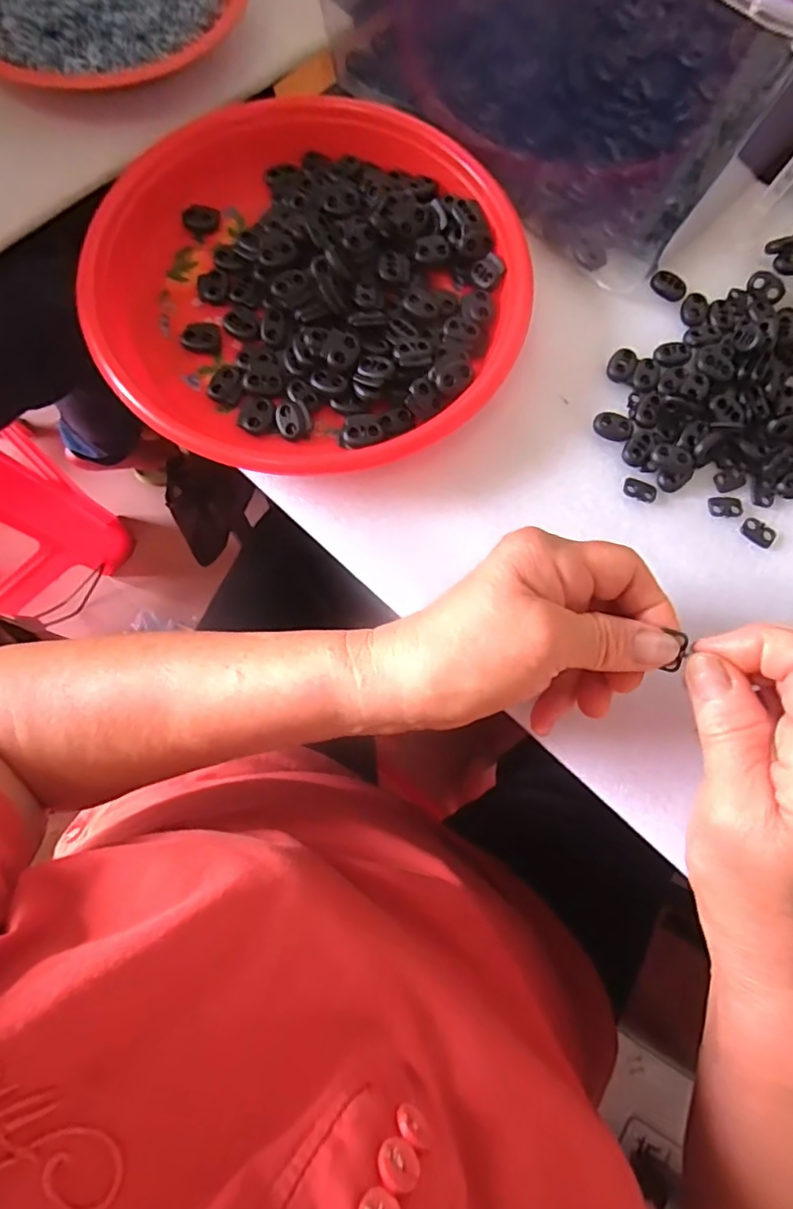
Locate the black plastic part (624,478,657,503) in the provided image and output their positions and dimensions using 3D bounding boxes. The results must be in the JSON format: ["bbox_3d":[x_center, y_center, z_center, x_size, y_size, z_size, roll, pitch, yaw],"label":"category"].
[{"bbox_3d":[0.136,-0.064,0.312,0.018,0.004,0.011,19,77,2],"label":"black plastic part"}]

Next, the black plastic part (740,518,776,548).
[{"bbox_3d":[0.201,-0.040,0.311,0.018,0.004,0.013,38,78,6],"label":"black plastic part"}]

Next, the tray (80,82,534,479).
[{"bbox_3d":[-0.048,-0.193,0.319,0.230,0.024,0.240,0,77,-2],"label":"tray"}]

